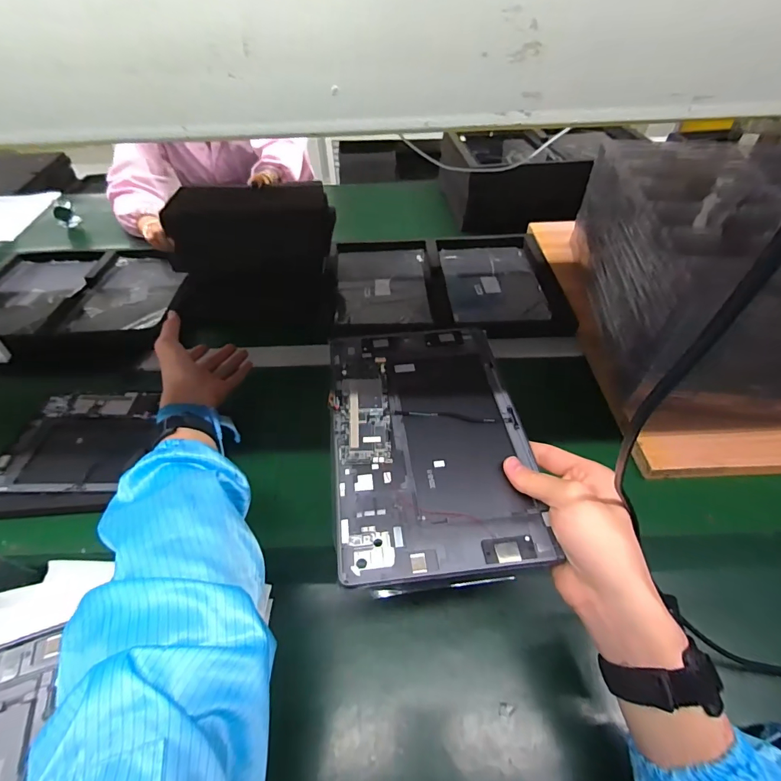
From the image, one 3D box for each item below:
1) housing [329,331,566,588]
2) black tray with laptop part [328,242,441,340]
[{"bbox_3d":[0.033,0.034,0.369,0.163,0.012,0.250,-5,48,-3],"label":"housing"},{"bbox_3d":[-0.017,-0.206,0.789,0.203,0.024,0.287,-4,48,-2],"label":"black tray with laptop part"}]

